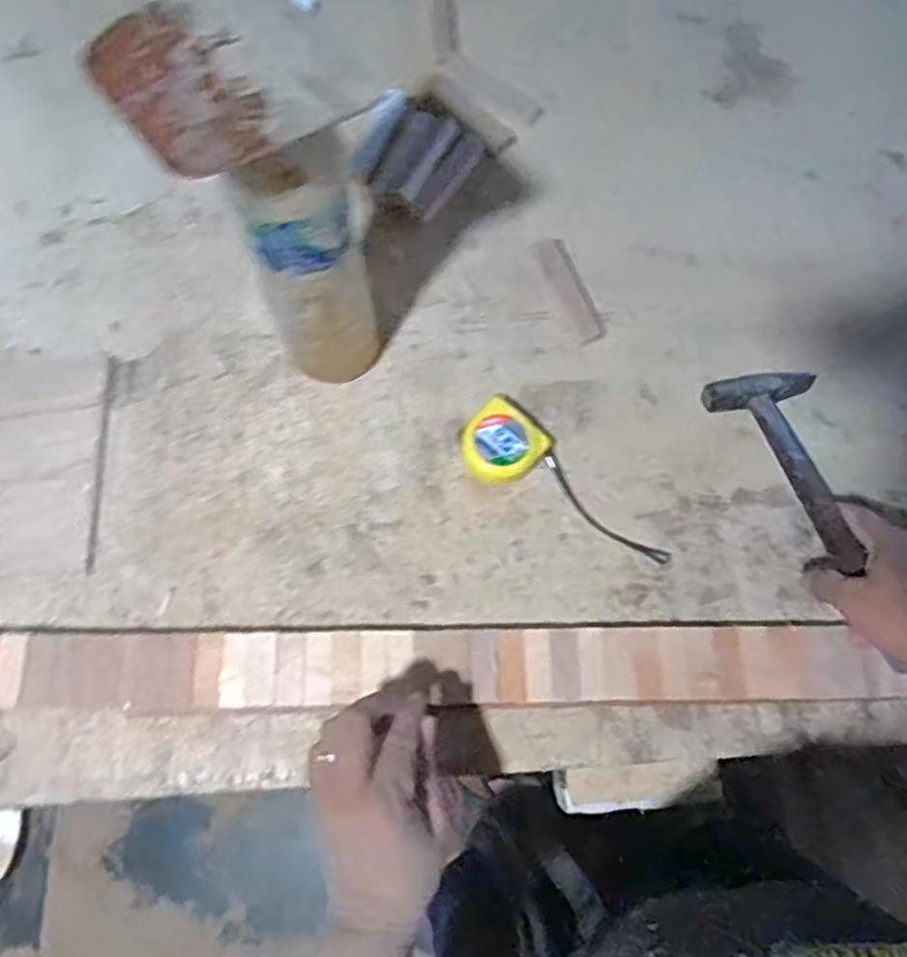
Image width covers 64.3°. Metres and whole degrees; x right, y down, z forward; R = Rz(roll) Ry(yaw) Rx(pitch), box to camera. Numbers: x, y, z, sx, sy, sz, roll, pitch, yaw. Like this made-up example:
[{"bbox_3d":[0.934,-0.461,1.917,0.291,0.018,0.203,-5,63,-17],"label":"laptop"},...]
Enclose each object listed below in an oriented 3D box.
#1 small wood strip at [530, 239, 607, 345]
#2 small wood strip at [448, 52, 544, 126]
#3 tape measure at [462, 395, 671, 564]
[{"bbox_3d":[0.114,-0.186,0.703,0.032,0.004,0.114,-23,76,-8],"label":"small wood strip"},{"bbox_3d":[0.044,-0.419,0.774,0.123,0.010,0.025,42,77,10],"label":"small wood strip"},{"bbox_3d":[0.092,0.015,0.627,0.082,0.035,0.204,-41,79,-12],"label":"tape measure"}]

